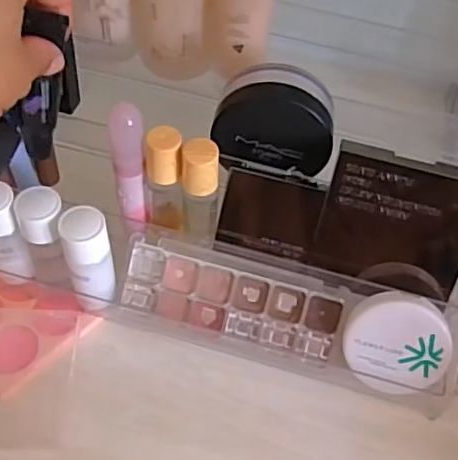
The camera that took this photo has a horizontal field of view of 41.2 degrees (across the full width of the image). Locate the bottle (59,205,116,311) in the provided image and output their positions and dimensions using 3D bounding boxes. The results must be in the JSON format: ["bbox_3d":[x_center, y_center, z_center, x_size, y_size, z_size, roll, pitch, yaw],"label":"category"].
[{"bbox_3d":[-0.077,0.019,0.342,0.023,0.074,0.024,-8,56,-11],"label":"bottle"}]

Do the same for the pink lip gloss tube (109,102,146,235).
[{"bbox_3d":[-0.052,-0.030,0.324,0.016,0.087,0.014,-23,58,-21],"label":"pink lip gloss tube"}]

